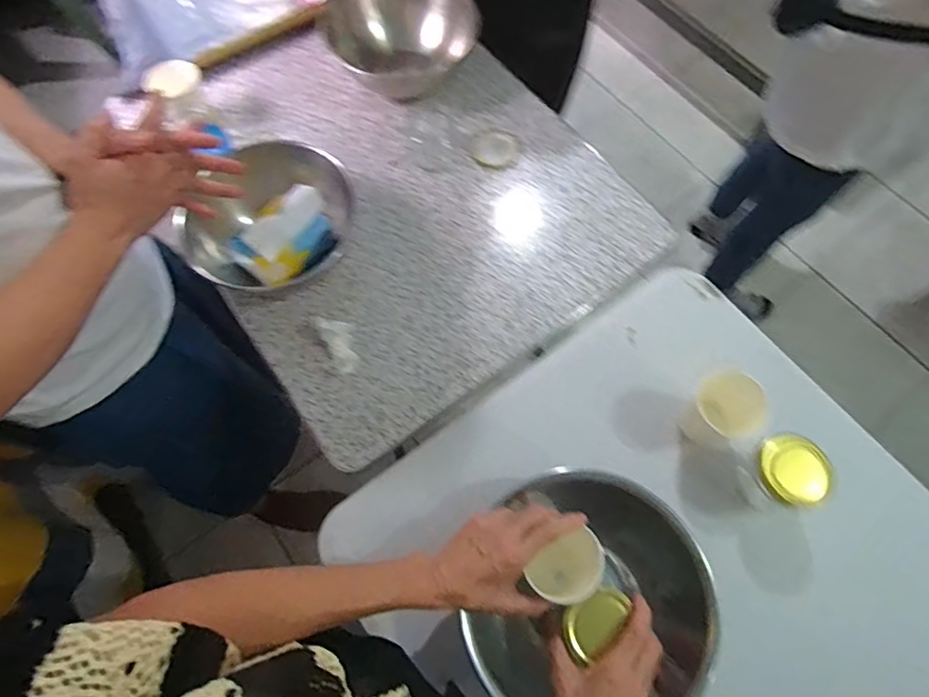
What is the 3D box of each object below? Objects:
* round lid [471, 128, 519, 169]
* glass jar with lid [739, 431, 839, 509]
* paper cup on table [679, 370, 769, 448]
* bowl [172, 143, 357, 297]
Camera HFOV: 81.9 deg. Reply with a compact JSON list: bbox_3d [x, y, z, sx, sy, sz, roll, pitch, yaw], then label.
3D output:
[{"bbox_3d":[0.049,-0.318,0.854,0.068,0.005,0.075,22,71,10],"label":"round lid"},{"bbox_3d":[0.340,0.133,0.572,0.067,0.079,0.070,-1,69,2],"label":"glass jar with lid"},{"bbox_3d":[0.285,0.070,0.598,0.064,0.081,0.067,-28,70,-9],"label":"paper cup on table"},{"bbox_3d":[-0.254,-0.174,0.744,0.212,0.113,0.192,19,70,9],"label":"bowl"}]

